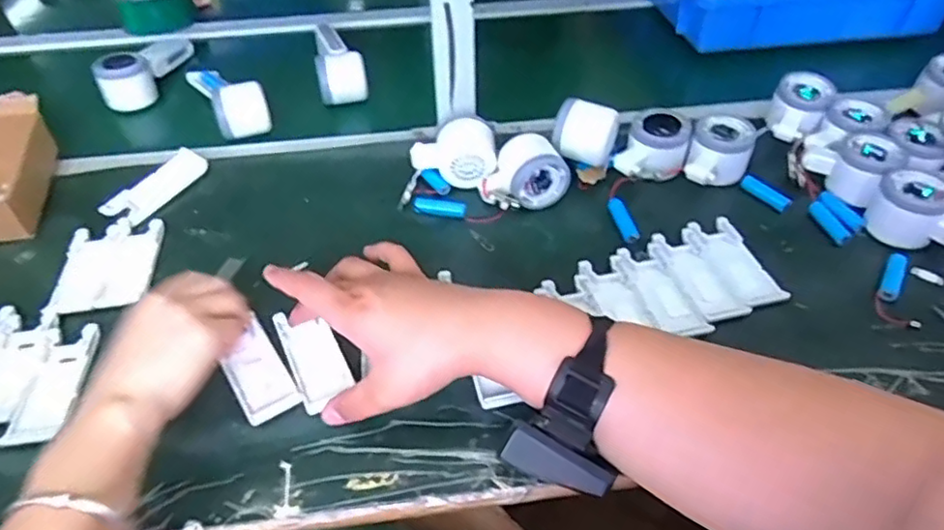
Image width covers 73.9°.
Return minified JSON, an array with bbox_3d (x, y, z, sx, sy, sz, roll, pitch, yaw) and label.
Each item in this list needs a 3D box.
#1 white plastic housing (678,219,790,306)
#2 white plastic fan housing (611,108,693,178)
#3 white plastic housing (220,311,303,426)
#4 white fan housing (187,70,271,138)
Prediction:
[{"bbox_3d":[0.229,-0.003,0.548,0.050,0.009,0.099,-15,47,-13],"label":"white plastic housing"},{"bbox_3d":[0.185,-0.118,0.640,0.066,0.046,0.073,17,48,17],"label":"white plastic fan housing"},{"bbox_3d":[-0.168,0.082,0.489,0.040,0.005,0.096,-26,50,-23],"label":"white plastic housing"},{"bbox_3d":[-0.296,-0.216,0.750,0.058,0.044,0.169,-25,50,-22],"label":"white fan housing"}]

